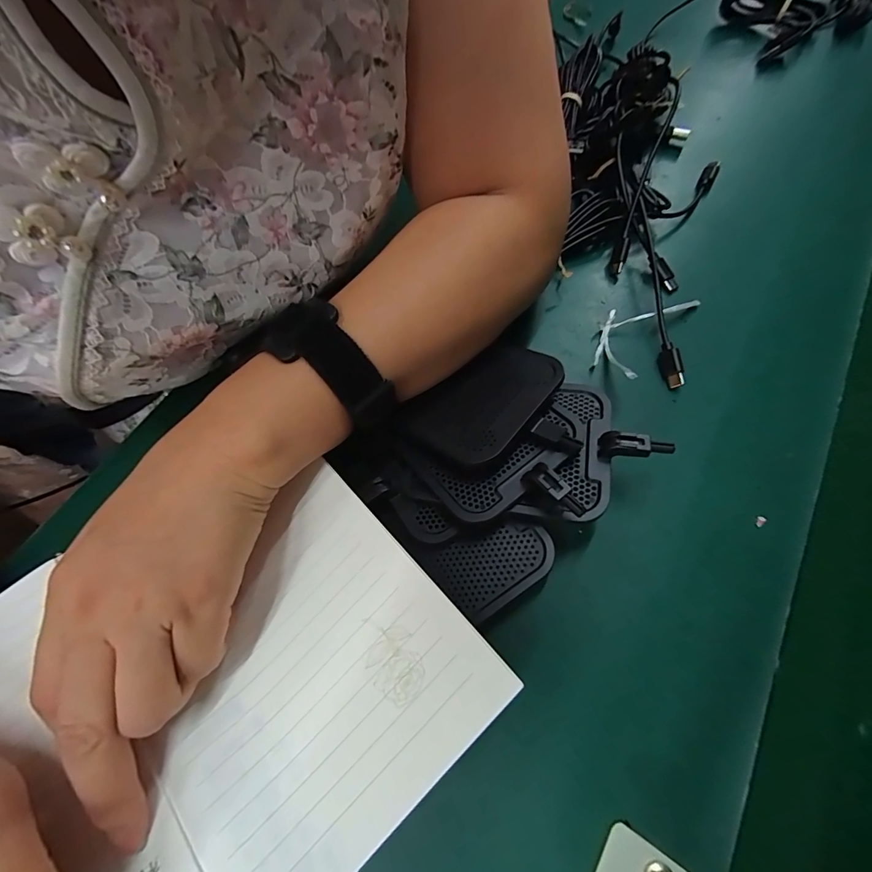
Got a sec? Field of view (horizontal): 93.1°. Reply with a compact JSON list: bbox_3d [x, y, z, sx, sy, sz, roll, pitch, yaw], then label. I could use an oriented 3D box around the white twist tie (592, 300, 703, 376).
[{"bbox_3d":[0.125,-0.068,0.255,0.036,0.013,0.080,39,71,19],"label":"white twist tie"}]

